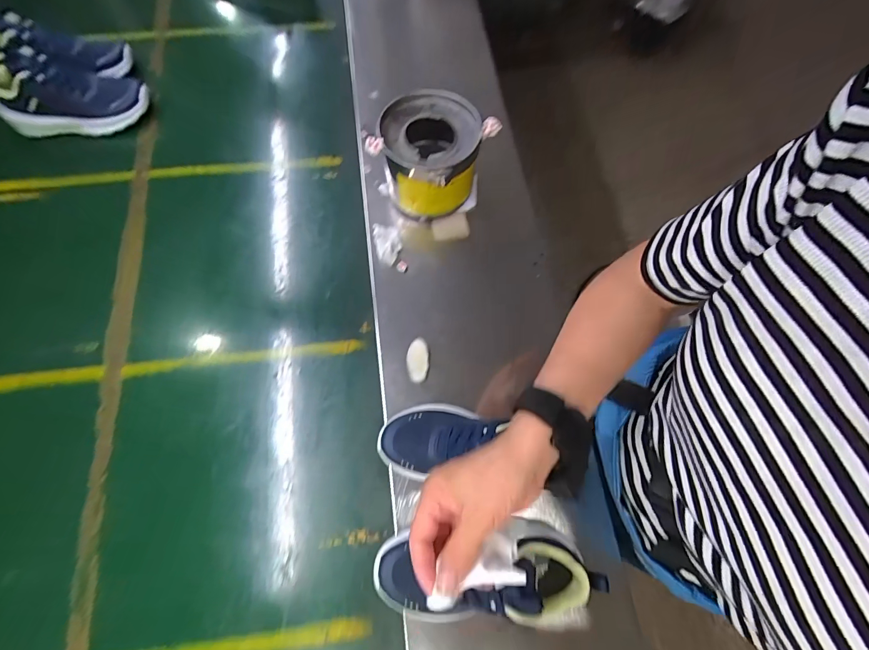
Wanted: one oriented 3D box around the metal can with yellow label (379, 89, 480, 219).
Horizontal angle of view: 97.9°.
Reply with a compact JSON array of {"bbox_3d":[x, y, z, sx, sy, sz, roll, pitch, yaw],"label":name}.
[{"bbox_3d":[-0.009,-0.241,0.554,0.132,0.119,0.136,1,68,-2],"label":"metal can with yellow label"}]

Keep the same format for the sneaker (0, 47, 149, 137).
[{"bbox_3d":[-0.595,-0.375,0.617,0.215,0.099,0.076,-3,72,-5],"label":"sneaker"}]

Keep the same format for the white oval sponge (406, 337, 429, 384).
[{"bbox_3d":[-0.023,0.048,0.518,0.030,0.015,0.057,4,71,-3],"label":"white oval sponge"}]

